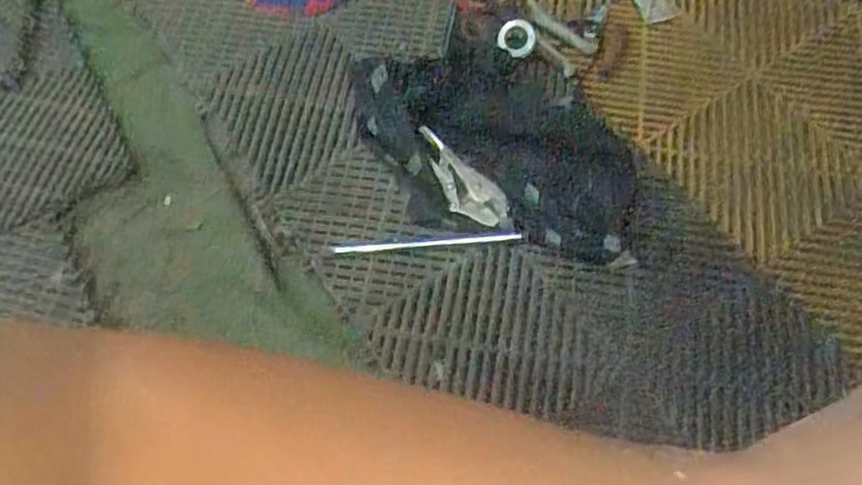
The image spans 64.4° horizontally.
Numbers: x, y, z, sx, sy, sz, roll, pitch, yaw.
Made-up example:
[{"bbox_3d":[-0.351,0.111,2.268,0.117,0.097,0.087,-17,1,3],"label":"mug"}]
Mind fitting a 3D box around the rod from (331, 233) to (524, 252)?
[{"bbox_3d":[-0.005,0.000,0.769,0.209,0.009,0.010,-4,63,1],"label":"rod"}]

